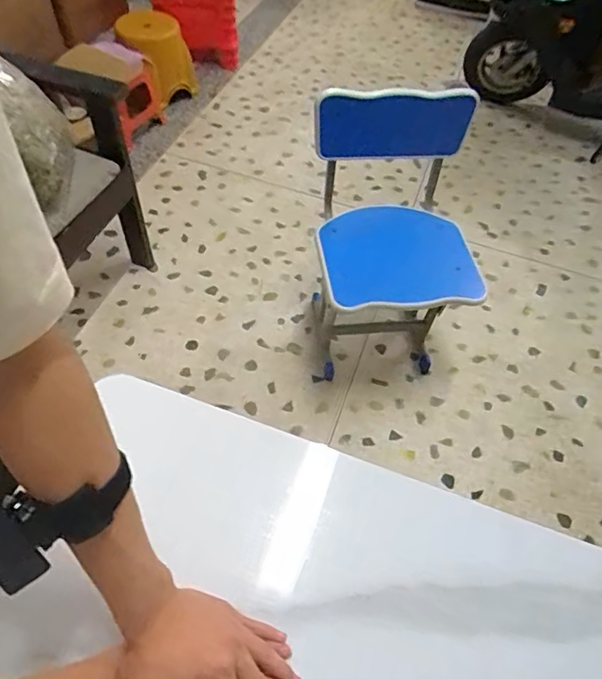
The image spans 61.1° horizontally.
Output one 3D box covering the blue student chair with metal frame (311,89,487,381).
[{"bbox_3d":[0.223,-0.236,1.322,0.359,0.675,0.402,-3,55,-7],"label":"blue student chair with metal frame"}]

